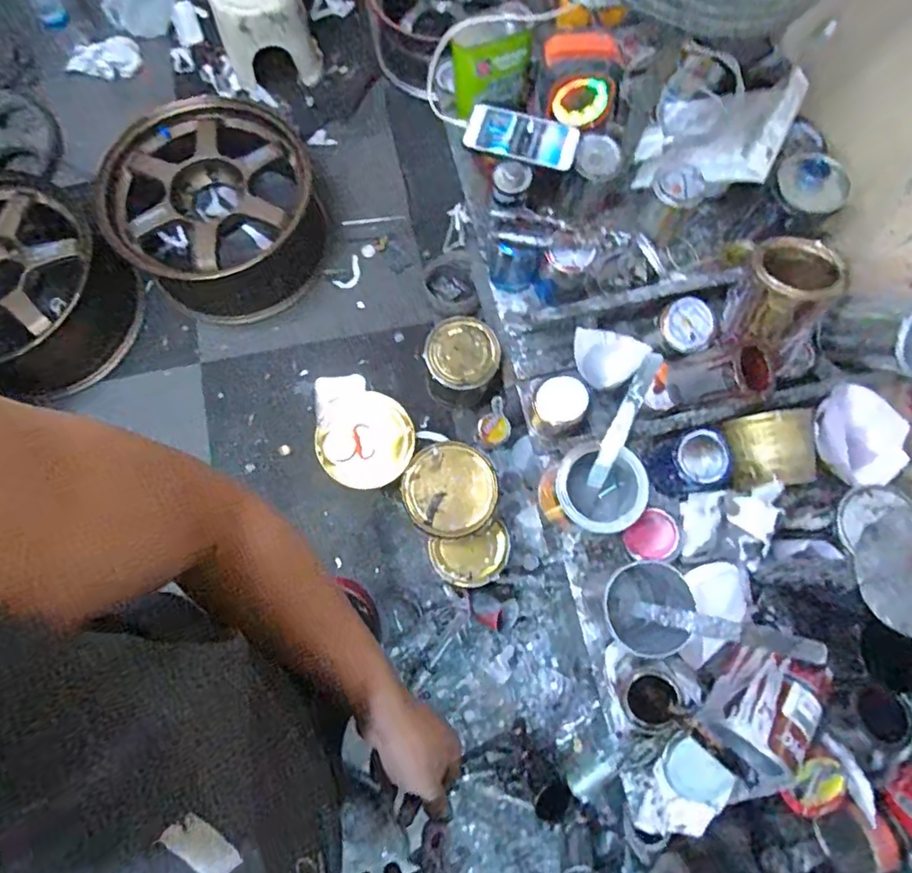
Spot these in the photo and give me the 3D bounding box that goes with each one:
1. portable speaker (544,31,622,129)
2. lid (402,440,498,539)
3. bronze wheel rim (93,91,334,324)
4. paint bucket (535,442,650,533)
[{"bbox_3d":[0.173,-0.514,0.783,0.105,0.101,0.113,0,76,1],"label":"portable speaker"},{"bbox_3d":[-0.010,0.089,0.937,0.151,0.022,0.155,0,76,1],"label":"lid"},{"bbox_3d":[-0.588,-0.566,1.391,0.481,0.259,0.509,-19,76,-3],"label":"bronze wheel rim"},{"bbox_3d":[0.182,0.074,0.715,0.112,0.120,0.103,0,76,1],"label":"paint bucket"}]

